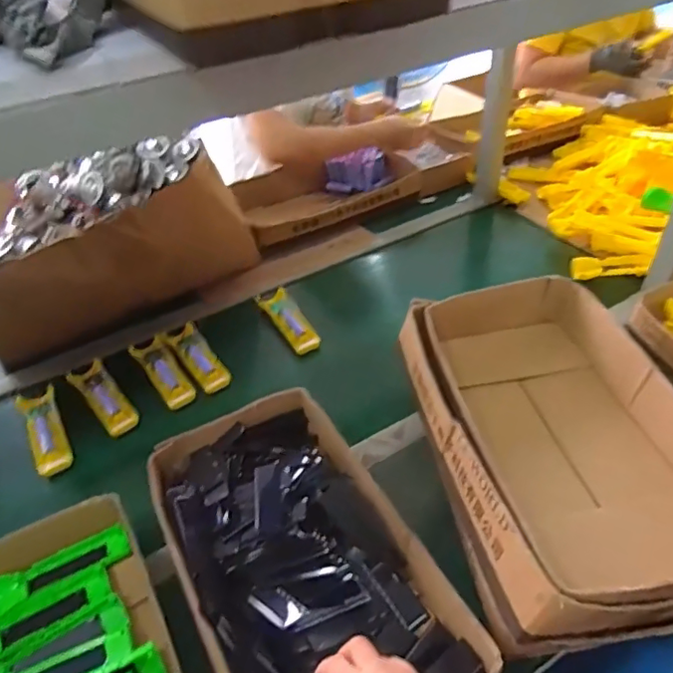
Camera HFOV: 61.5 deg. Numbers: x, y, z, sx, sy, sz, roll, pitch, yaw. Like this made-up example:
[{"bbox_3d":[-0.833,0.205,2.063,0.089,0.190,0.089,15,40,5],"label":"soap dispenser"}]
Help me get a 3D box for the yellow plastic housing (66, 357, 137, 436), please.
[{"bbox_3d":[-0.365,0.096,0.884,0.050,0.018,0.149,-31,63,-28],"label":"yellow plastic housing"}]

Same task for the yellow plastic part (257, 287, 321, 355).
[{"bbox_3d":[-0.084,-0.031,1.010,0.060,0.023,0.169,-24,46,-22],"label":"yellow plastic part"}]

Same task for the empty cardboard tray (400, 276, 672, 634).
[{"bbox_3d":[0.247,0.099,0.653,0.262,0.085,0.425,-10,42,-7],"label":"empty cardboard tray"}]

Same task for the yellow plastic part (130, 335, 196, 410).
[{"bbox_3d":[-0.284,0.058,0.927,0.052,0.031,0.152,-26,46,-23],"label":"yellow plastic part"}]

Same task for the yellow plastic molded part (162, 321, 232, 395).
[{"bbox_3d":[-0.235,0.032,0.951,0.054,0.031,0.158,-28,47,-25],"label":"yellow plastic molded part"}]

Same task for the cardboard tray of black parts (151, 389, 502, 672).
[{"bbox_3d":[-0.045,0.243,0.630,0.239,0.065,0.420,-22,45,-19],"label":"cardboard tray of black parts"}]

